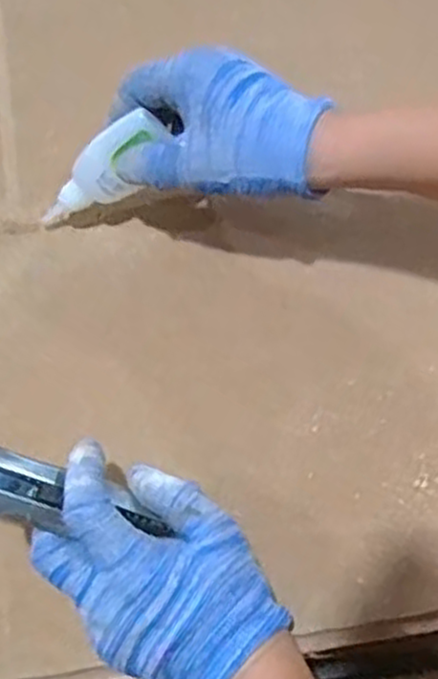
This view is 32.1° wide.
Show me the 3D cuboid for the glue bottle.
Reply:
[{"bbox_3d":[-0.070,-0.092,0.444,0.100,0.023,0.029,-41,74,29],"label":"glue bottle"}]

